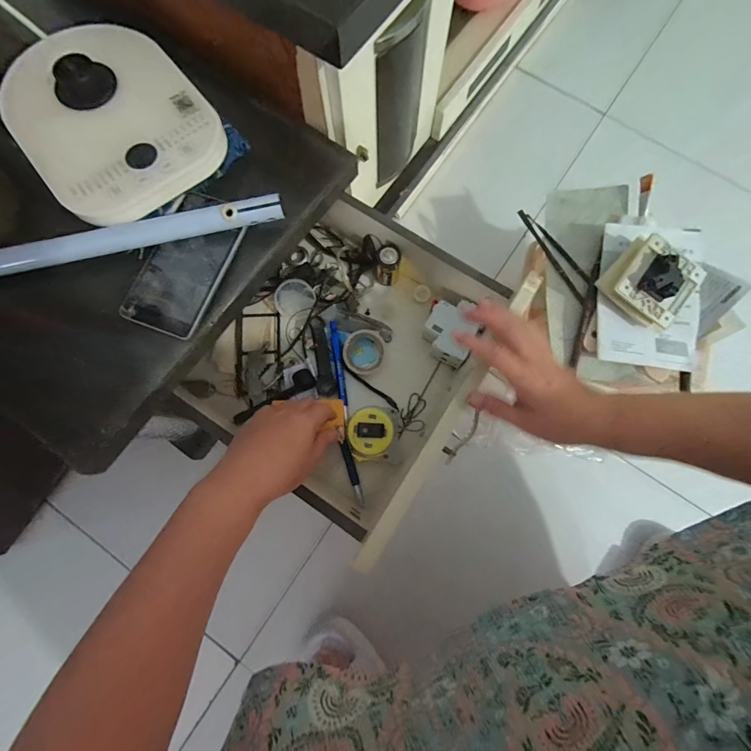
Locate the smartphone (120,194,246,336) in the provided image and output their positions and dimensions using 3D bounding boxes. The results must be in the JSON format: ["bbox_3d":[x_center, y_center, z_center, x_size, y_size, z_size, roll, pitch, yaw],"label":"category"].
[{"bbox_3d":[-0.179,-0.108,0.317,0.076,0.007,0.138,21,80,4],"label":"smartphone"}]

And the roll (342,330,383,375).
[{"bbox_3d":[-0.016,-0.030,0.439,0.053,0.021,0.052,-27,80,-4],"label":"roll"}]

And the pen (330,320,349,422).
[{"bbox_3d":[-0.047,-0.008,0.442,0.011,0.007,0.130,-10,80,-1],"label":"pen"}]

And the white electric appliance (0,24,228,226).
[{"bbox_3d":[-0.256,-0.251,0.324,0.161,0.038,0.220,-39,82,-6],"label":"white electric appliance"}]

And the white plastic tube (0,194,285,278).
[{"bbox_3d":[-0.226,-0.126,0.307,0.284,0.024,0.024,-13,80,-2],"label":"white plastic tube"}]

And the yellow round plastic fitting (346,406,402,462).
[{"bbox_3d":[-0.001,0.071,0.415,0.067,0.021,0.062,0,80,0],"label":"yellow round plastic fitting"}]

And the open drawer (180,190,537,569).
[{"bbox_3d":[-0.029,-0.023,0.423,0.327,0.094,0.357,33,81,6],"label":"open drawer"}]

